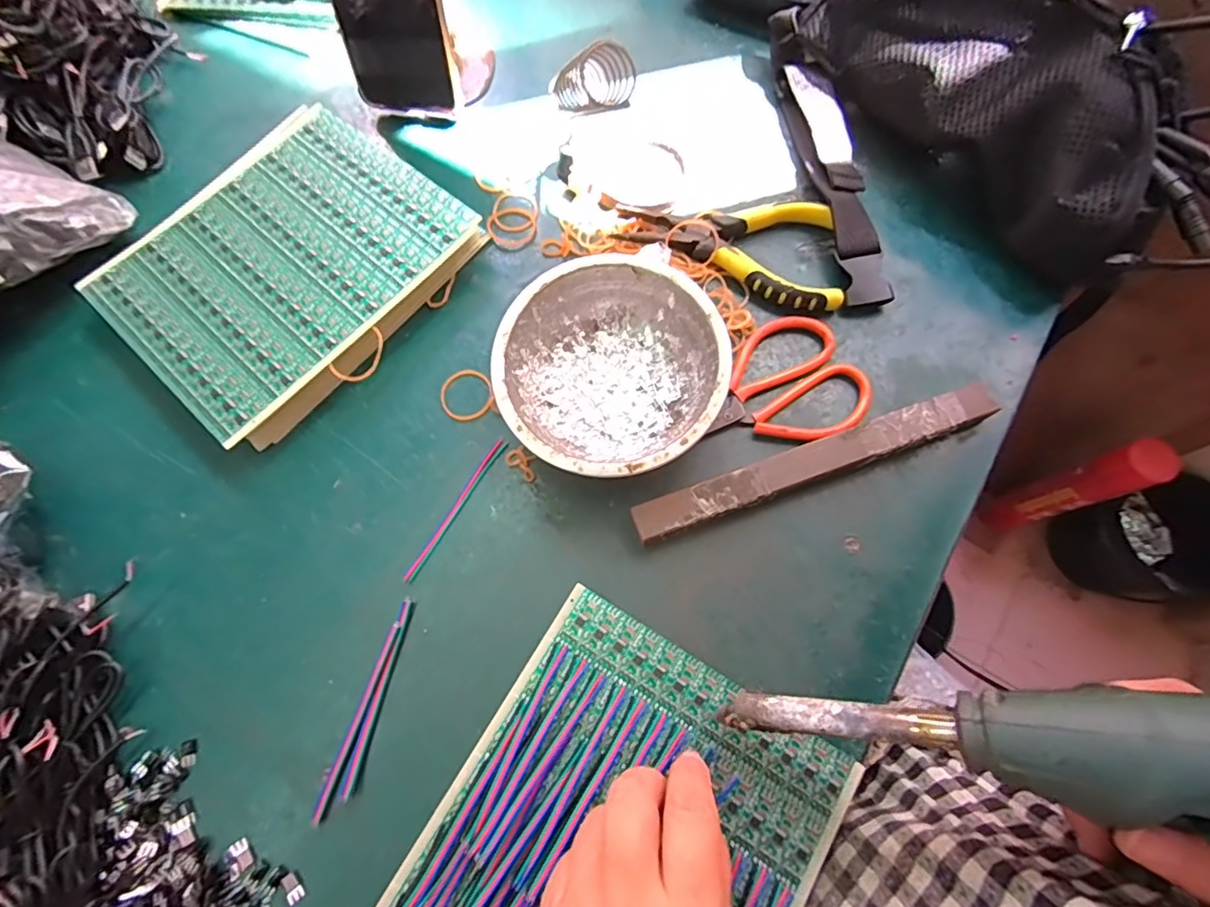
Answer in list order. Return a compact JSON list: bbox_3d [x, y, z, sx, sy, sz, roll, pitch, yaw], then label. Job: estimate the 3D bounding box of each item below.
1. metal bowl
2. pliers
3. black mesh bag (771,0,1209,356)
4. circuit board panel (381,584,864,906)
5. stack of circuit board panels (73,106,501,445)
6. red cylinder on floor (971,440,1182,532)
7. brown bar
[{"bbox_3d":[0.004,-0.046,0.314,0.124,0.044,0.125,-1,71,2],"label":"metal bowl"},{"bbox_3d":[0.087,-0.143,0.358,0.150,0.017,0.070,23,73,9],"label":"pliers"},{"bbox_3d":[0.240,-0.227,0.349,0.089,0.095,0.295,-30,73,-8],"label":"black mesh bag"},{"bbox_3d":[-0.018,0.225,0.239,0.164,0.017,0.281,30,74,11],"label":"circuit board panel"},{"bbox_3d":[-0.207,-0.124,0.362,0.178,0.031,0.201,40,77,14],"label":"stack of circuit board panels"},{"bbox_3d":[0.754,0.066,0.904,0.073,0.350,0.065,-17,71,-4],"label":"red cylinder on floor"},{"bbox_3d":[0.119,0.005,0.310,0.215,0.016,0.021,-19,71,-5],"label":"brown bar"}]

